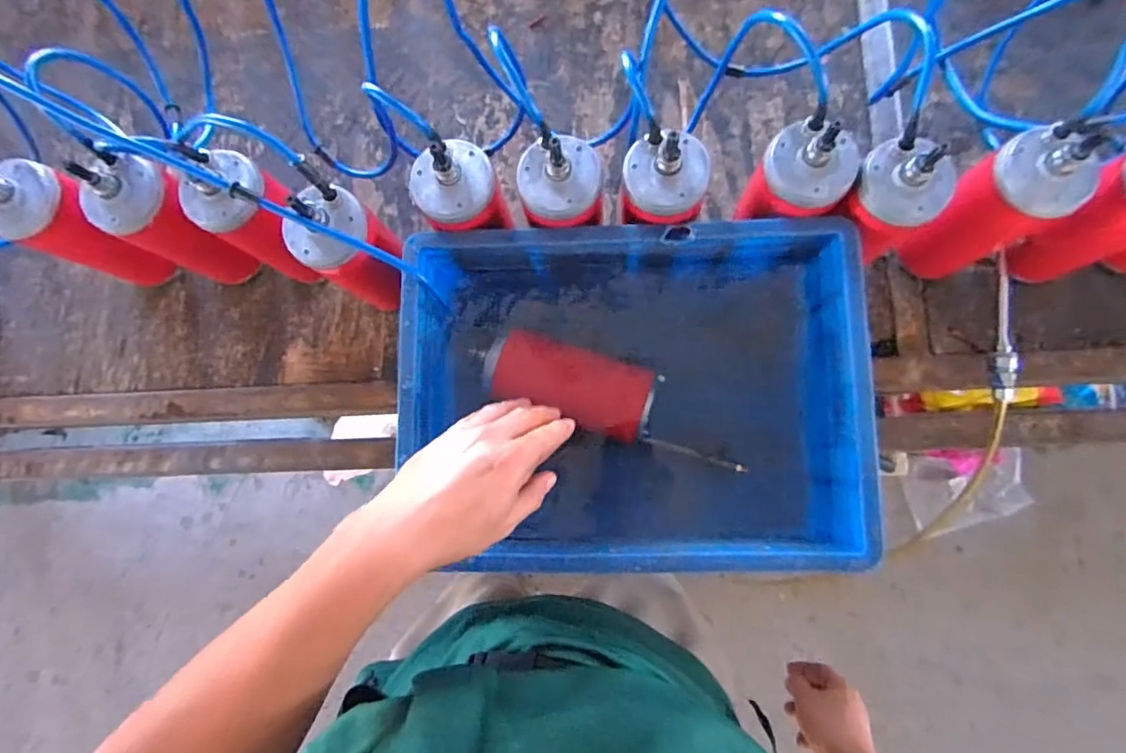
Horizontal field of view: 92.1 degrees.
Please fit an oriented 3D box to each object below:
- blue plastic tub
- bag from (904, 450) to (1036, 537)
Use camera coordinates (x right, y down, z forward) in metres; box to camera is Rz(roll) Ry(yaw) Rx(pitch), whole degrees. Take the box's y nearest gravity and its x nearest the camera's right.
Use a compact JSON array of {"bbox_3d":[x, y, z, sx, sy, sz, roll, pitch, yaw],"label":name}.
[{"bbox_3d":[0.061,0.017,0.518,0.395,0.115,0.297,-1,83,5],"label":"blue plastic tub"},{"bbox_3d":[0.953,0.270,1.284,0.257,0.069,0.198,-11,82,3],"label":"bag"}]

